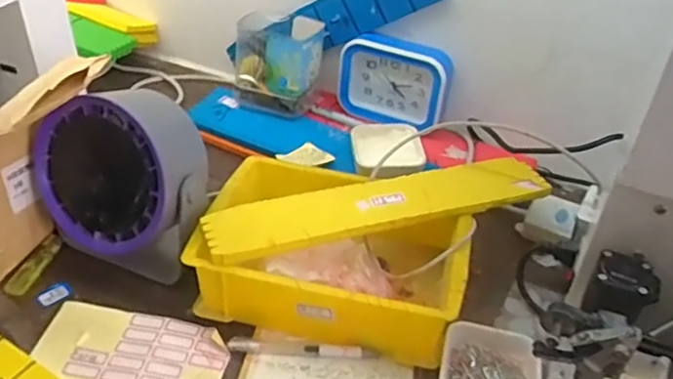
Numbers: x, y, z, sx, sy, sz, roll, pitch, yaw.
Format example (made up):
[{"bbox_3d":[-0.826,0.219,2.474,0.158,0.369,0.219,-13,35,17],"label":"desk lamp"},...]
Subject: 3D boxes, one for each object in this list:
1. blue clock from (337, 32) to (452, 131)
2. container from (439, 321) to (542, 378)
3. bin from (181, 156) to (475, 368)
[{"bbox_3d":[0.074,-0.139,0.811,0.137,0.110,0.048,18,41,18],"label":"blue clock"},{"bbox_3d":[0.131,0.156,0.544,0.080,0.032,0.086,9,39,7],"label":"container"},{"bbox_3d":[-0.001,0.062,0.607,0.245,0.077,0.169,11,39,9],"label":"bin"}]

